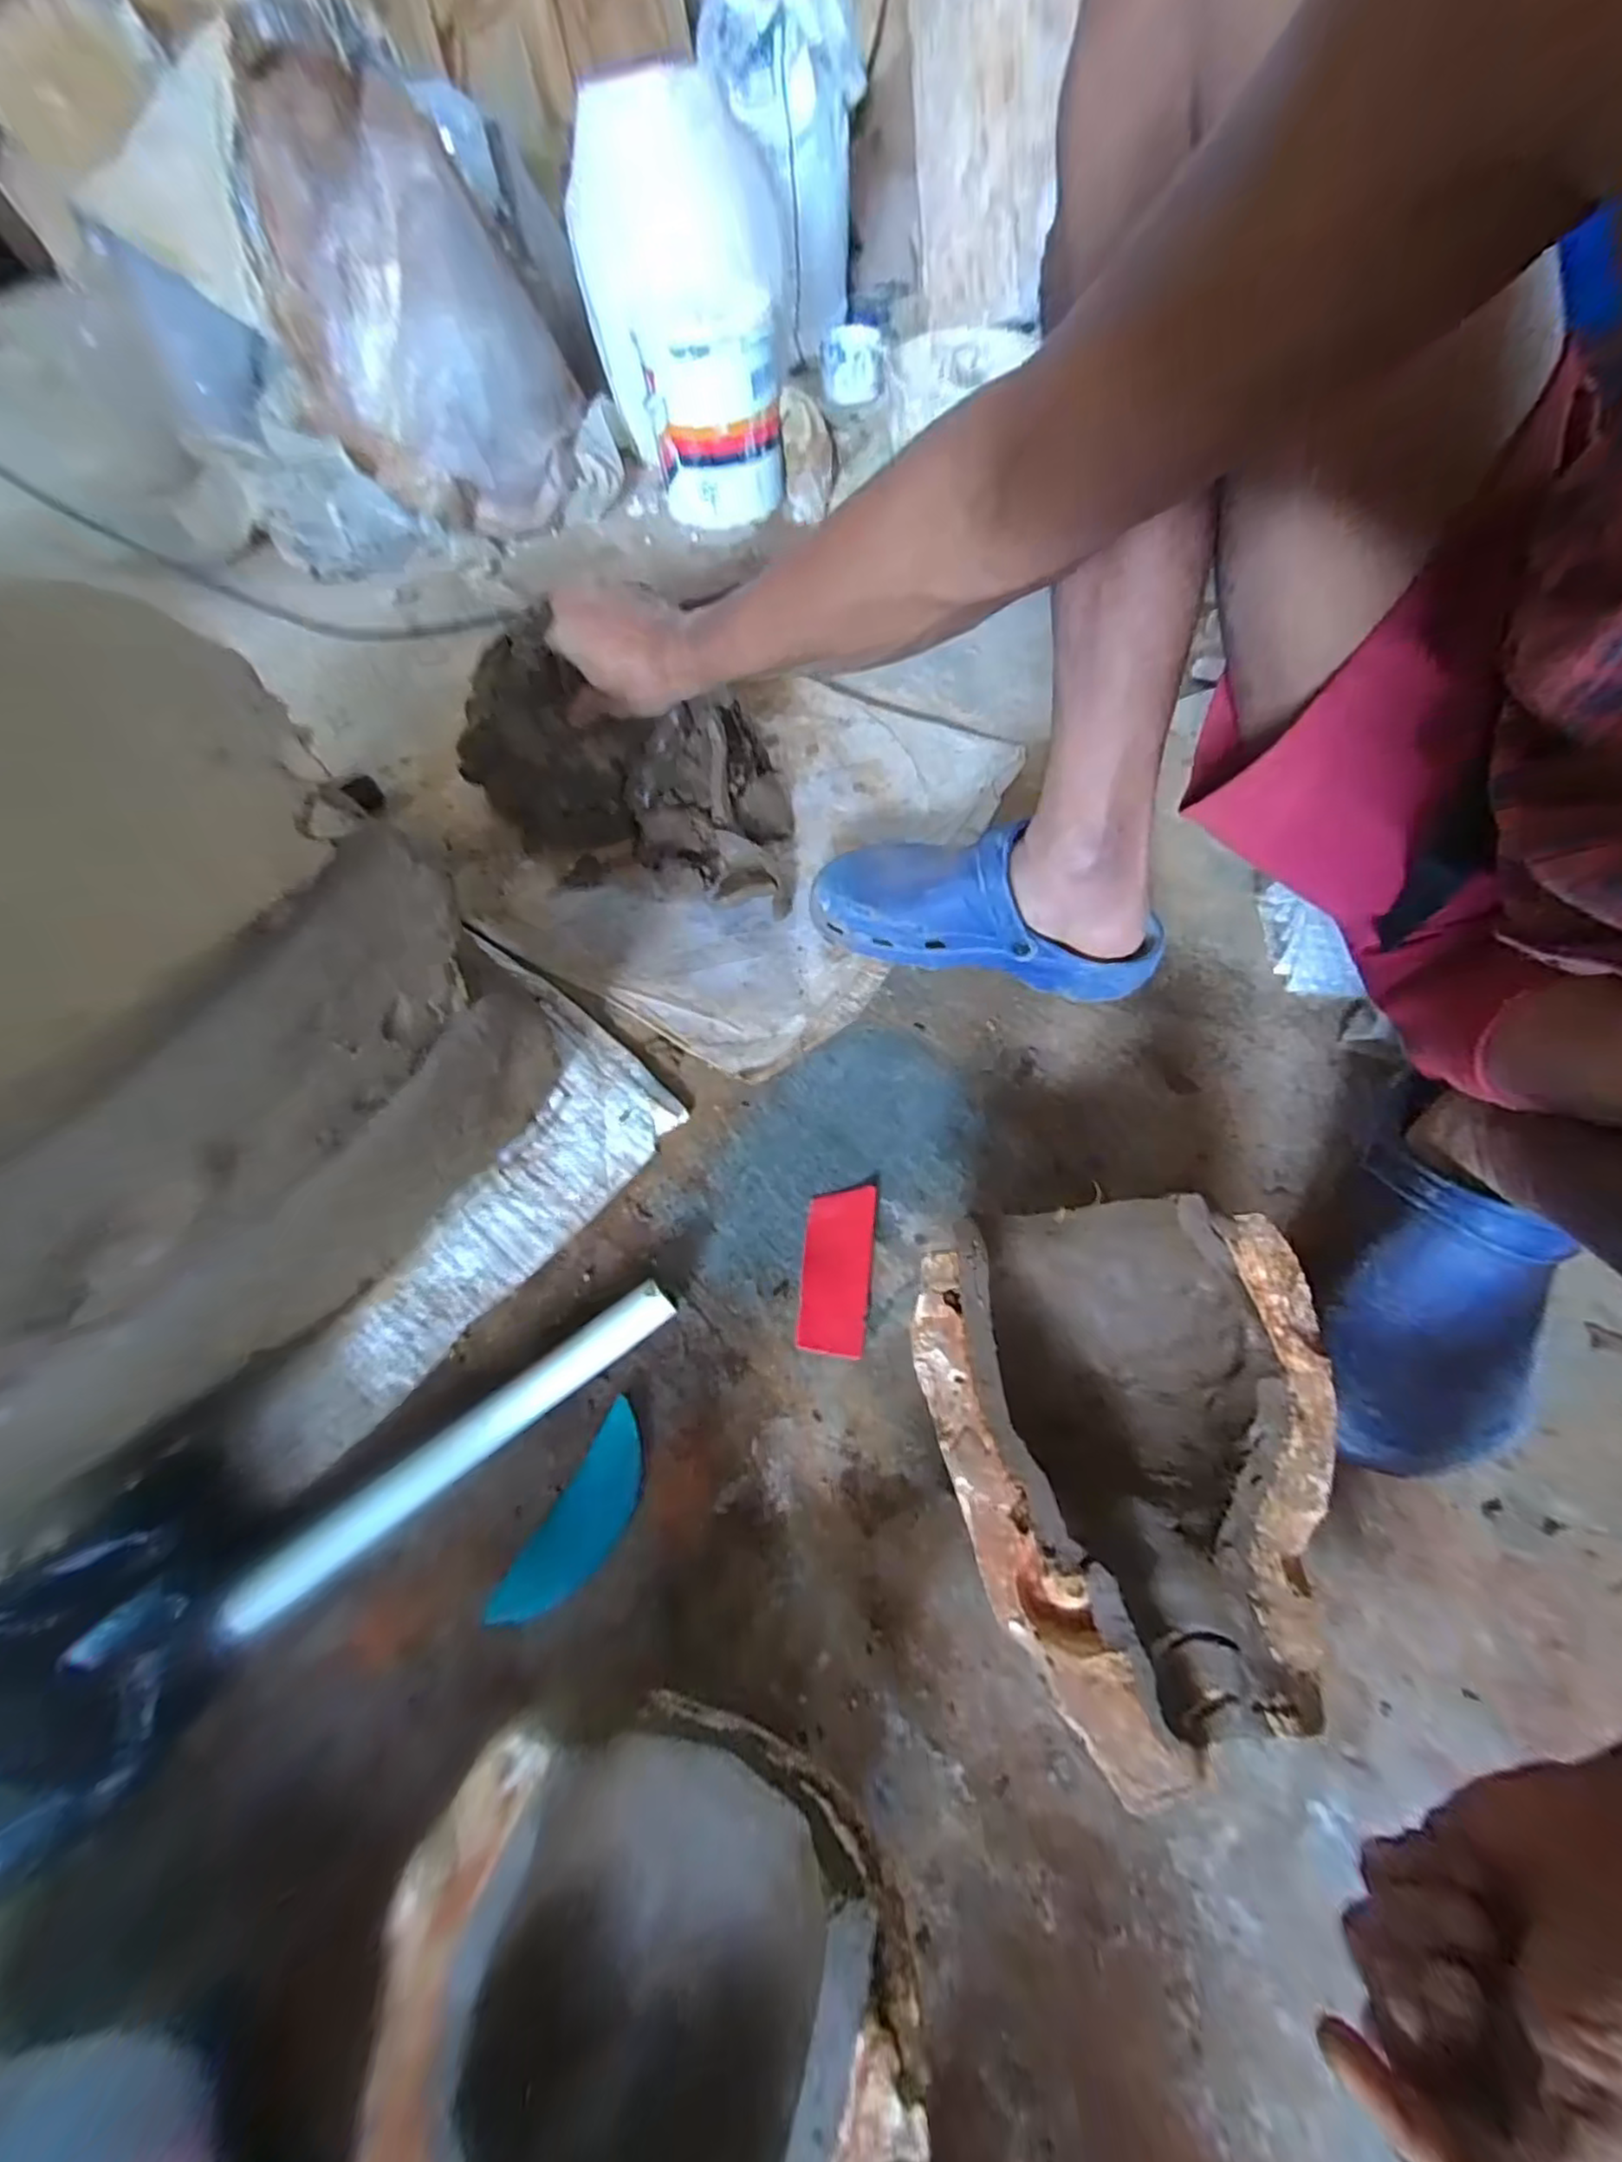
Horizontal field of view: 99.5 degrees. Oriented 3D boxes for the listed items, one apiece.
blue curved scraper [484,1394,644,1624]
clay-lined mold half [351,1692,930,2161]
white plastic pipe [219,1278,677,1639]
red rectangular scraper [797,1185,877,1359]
[{"bbox_3d":[-0.127,0.246,0.385,0.043,0.005,0.116,25,66,16],"label":"blue curved scraper"},{"bbox_3d":[-0.075,0.386,0.258,0.192,0.095,0.226,19,64,13],"label":"clay-lined mold half"},{"bbox_3d":[-0.197,0.210,0.400,0.264,0.028,0.026,-36,66,-15],"label":"white plastic pipe"},{"bbox_3d":[0.017,0.122,0.453,0.045,0.004,0.109,4,61,4],"label":"red rectangular scraper"}]

